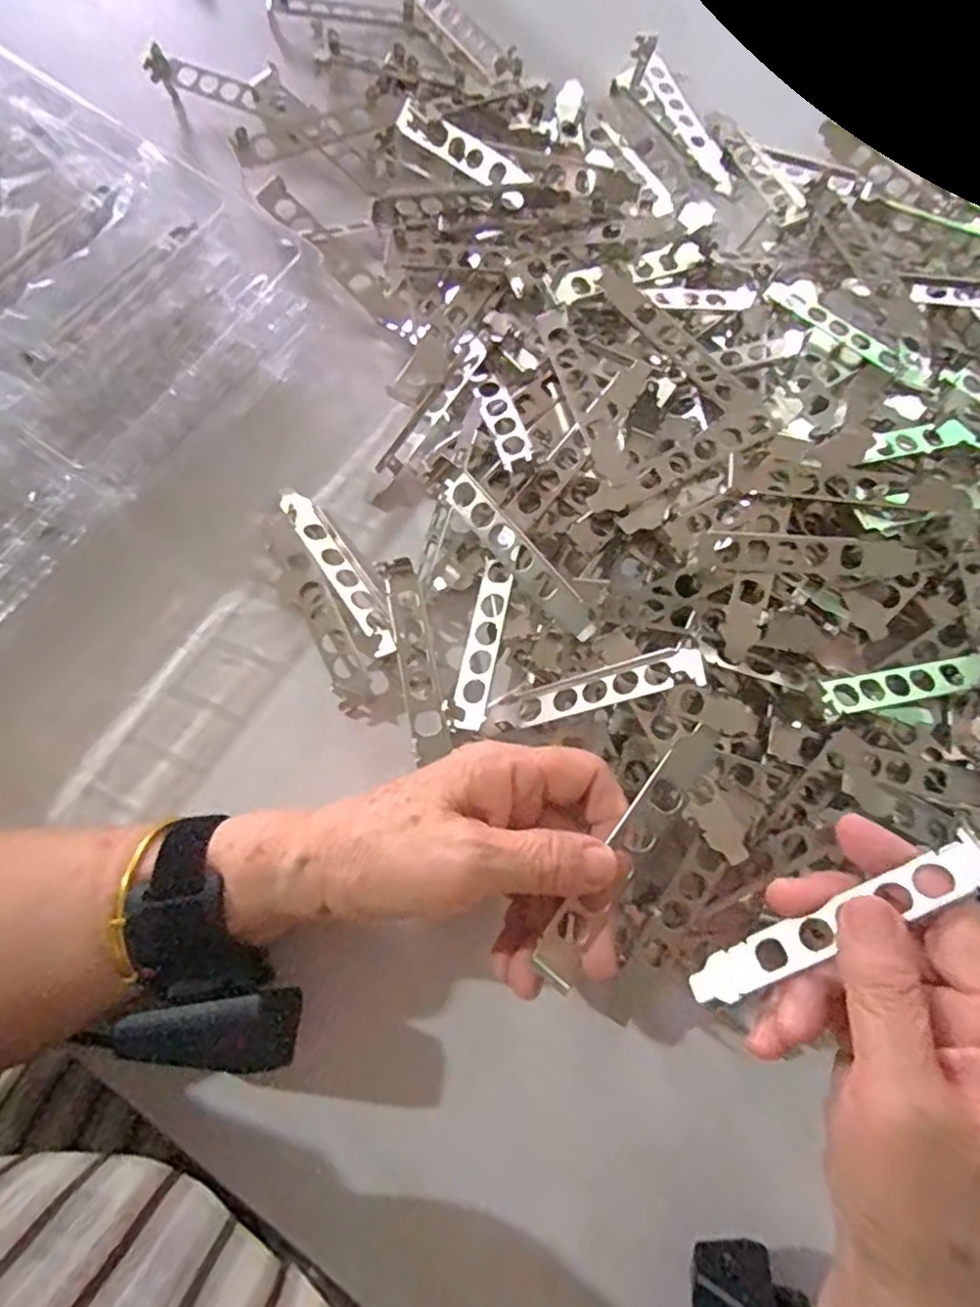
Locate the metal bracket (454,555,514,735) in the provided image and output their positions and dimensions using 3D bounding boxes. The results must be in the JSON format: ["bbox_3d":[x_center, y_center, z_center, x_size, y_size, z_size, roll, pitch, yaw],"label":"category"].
[{"bbox_3d":[-0.002,-0.005,0.339,0.018,0.004,0.091,8,73,17],"label":"metal bracket"}]

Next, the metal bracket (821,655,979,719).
[{"bbox_3d":[0.208,0.014,0.328,0.117,0.011,0.018,-9,75,-19],"label":"metal bracket"}]

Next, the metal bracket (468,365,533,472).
[{"bbox_3d":[0.006,-0.130,0.363,0.018,0.009,0.083,-14,59,-5],"label":"metal bracket"}]

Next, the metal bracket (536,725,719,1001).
[{"bbox_3d":[0.057,0.082,0.273,0.017,0.004,0.121,32,85,15],"label":"metal bracket"}]

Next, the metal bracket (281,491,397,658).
[{"bbox_3d":[-0.079,-0.046,0.355,0.019,0.019,0.109,-32,78,-9],"label":"metal bracket"}]

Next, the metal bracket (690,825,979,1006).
[{"bbox_3d":[0.131,0.105,0.253,0.120,0.004,0.019,-37,40,17],"label":"metal bracket"}]

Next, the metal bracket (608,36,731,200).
[{"bbox_3d":[0.125,-0.364,0.449,0.038,0.014,0.130,-26,77,-8],"label":"metal bracket"}]

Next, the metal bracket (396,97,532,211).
[{"bbox_3d":[-0.016,-0.311,0.412,0.023,0.024,0.110,-40,80,-11],"label":"metal bracket"}]

